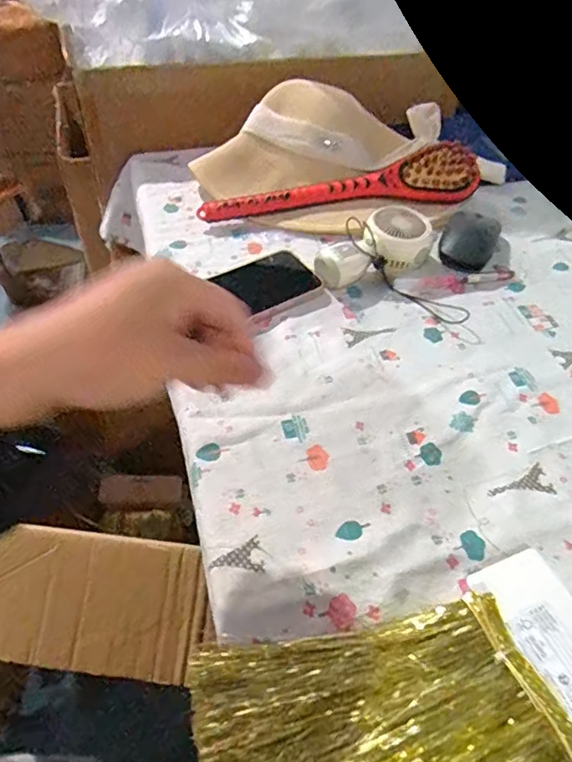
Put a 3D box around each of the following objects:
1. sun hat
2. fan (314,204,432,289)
[{"bbox_3d":[0.081,-0.270,0.647,0.353,0.088,0.205,-17,51,-18],"label":"sun hat"},{"bbox_3d":[0.087,-0.143,0.564,0.129,0.040,0.071,-17,51,-17],"label":"fan"}]

